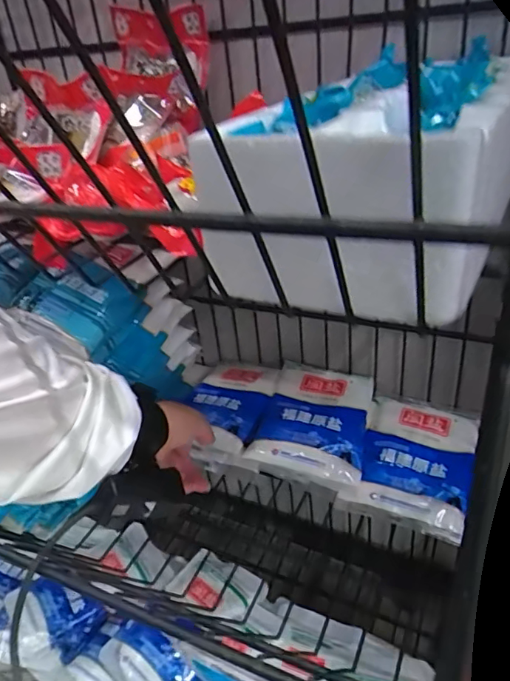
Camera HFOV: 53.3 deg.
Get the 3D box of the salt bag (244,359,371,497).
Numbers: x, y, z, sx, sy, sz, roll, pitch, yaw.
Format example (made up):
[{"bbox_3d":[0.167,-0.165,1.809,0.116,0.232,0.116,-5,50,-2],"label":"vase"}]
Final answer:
[{"bbox_3d":[0.064,0.094,0.578,0.122,0.043,0.141,5,33,18],"label":"salt bag"}]

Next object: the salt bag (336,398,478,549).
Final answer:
[{"bbox_3d":[0.162,0.123,0.525,0.115,0.031,0.146,11,36,27],"label":"salt bag"}]

